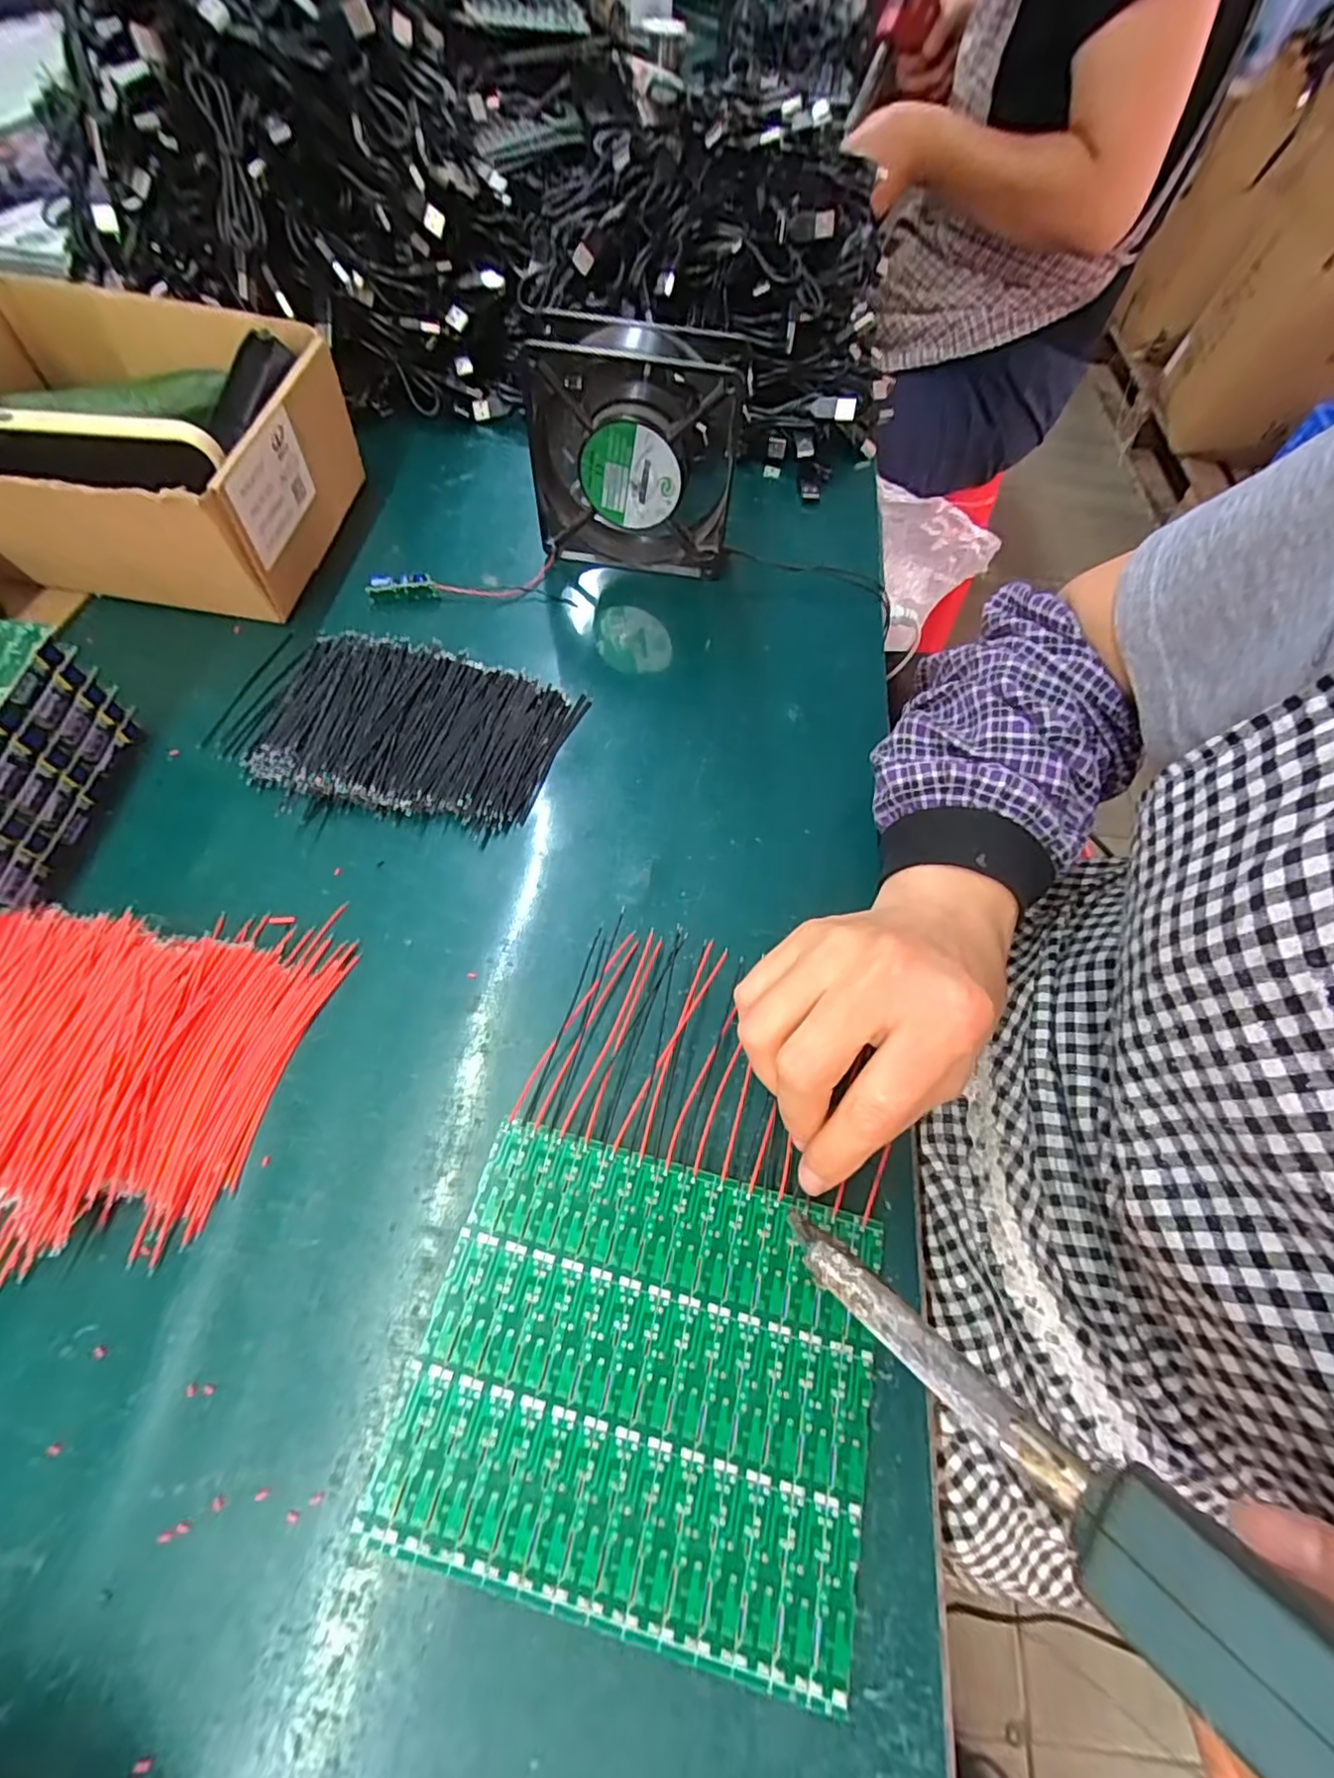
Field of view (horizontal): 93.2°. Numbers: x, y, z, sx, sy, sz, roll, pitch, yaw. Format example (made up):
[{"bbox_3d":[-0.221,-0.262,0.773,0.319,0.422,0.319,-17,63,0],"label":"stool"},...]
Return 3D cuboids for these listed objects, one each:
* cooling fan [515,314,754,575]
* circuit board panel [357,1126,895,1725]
[{"bbox_3d":[-0.019,-0.263,0.388,0.120,0.120,0.045,9,62,2],"label":"cooling fan"},{"bbox_3d":[-0.007,0.160,0.214,0.147,0.005,0.123,15,62,4],"label":"circuit board panel"}]

